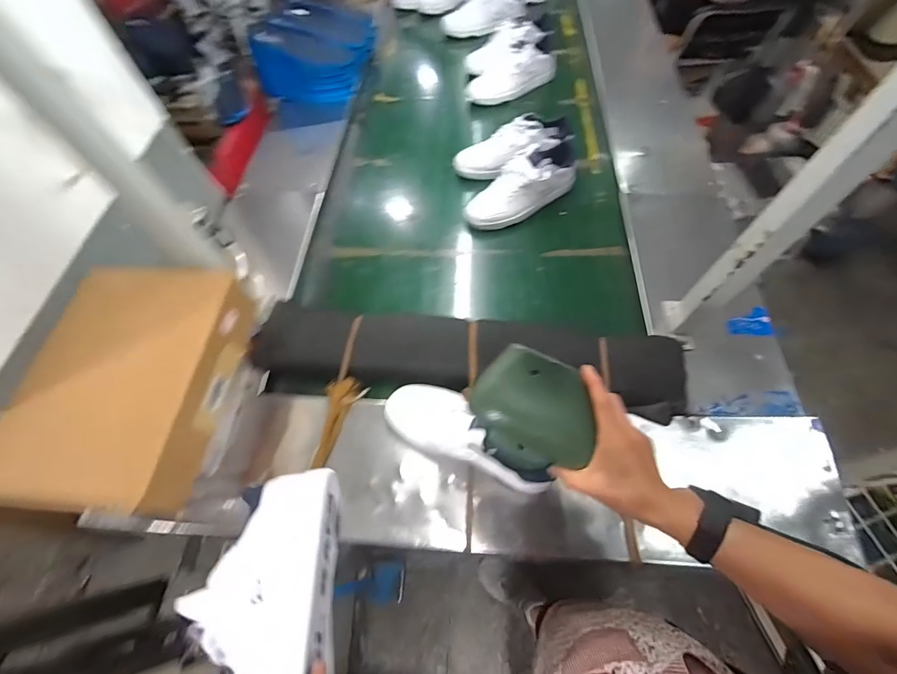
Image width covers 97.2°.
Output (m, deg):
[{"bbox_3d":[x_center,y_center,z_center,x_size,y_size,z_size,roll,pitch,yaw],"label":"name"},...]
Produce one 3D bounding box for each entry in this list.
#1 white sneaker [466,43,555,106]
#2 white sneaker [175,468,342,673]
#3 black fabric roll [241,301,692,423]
[{"bbox_3d":[0.193,-0.808,1.232,0.279,0.090,0.107,-18,61,9],"label":"white sneaker"},{"bbox_3d":[-0.203,0.267,0.449,0.140,0.090,0.219,-2,61,2],"label":"white sneaker"},{"bbox_3d":[0.024,0.049,0.804,0.854,0.090,0.180,6,61,6],"label":"black fabric roll"}]

